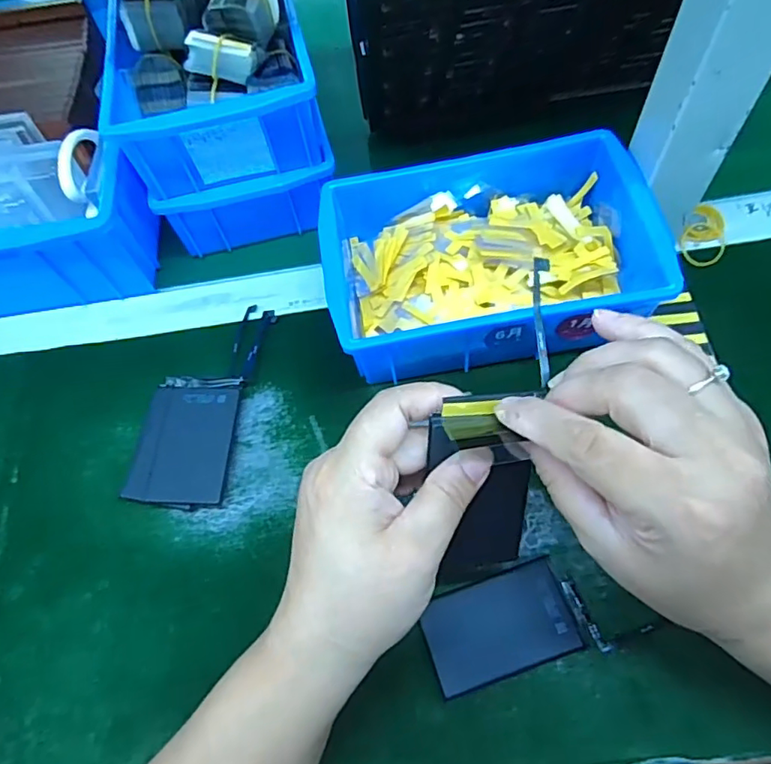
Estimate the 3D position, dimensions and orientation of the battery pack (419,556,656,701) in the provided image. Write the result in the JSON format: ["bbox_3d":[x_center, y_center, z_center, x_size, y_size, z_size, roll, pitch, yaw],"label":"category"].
[{"bbox_3d":[0.070,0.127,0.293,0.097,0.008,0.049,-16,60,-5],"label":"battery pack"}]

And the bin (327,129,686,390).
[{"bbox_3d":[0.063,-0.085,0.375,0.201,0.076,0.155,-11,62,0],"label":"bin"}]

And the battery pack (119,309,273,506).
[{"bbox_3d":[-0.122,0.010,0.369,0.062,0.014,0.146,3,59,11],"label":"battery pack"}]

